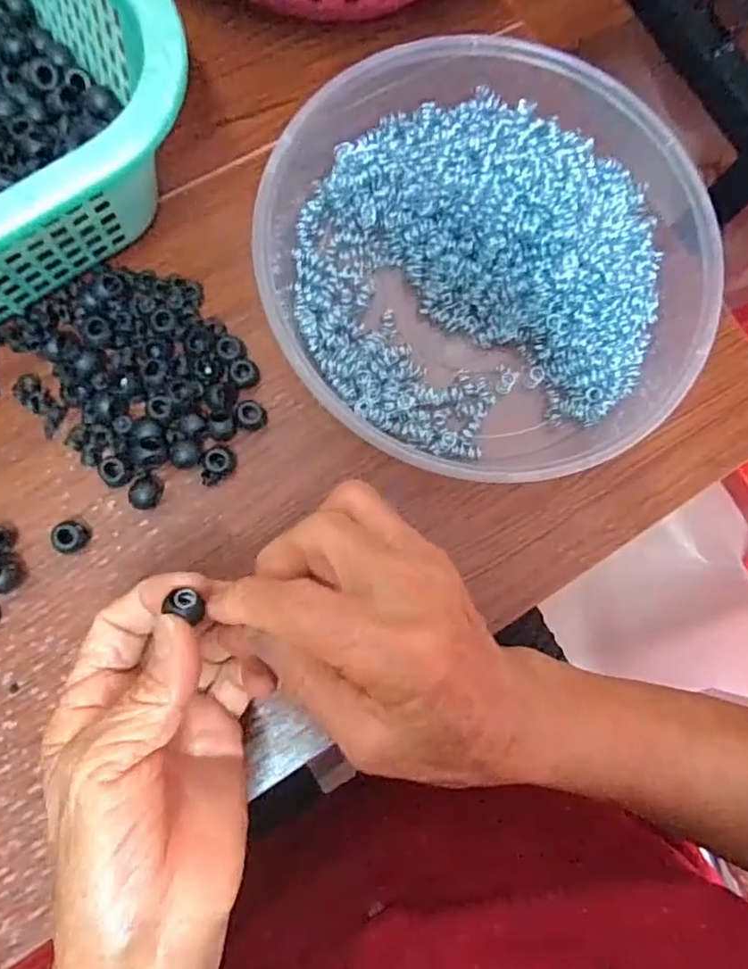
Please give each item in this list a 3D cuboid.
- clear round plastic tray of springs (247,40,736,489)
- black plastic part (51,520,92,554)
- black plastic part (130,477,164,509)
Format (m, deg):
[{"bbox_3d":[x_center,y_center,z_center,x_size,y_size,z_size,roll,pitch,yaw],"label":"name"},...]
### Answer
[{"bbox_3d":[0.056,-0.115,0.314,0.218,0.040,0.224,1,83,-5],"label":"clear round plastic tray of springs"},{"bbox_3d":[-0.144,0.025,0.292,0.015,0.008,0.015,1,83,-5],"label":"black plastic part"},{"bbox_3d":[-0.111,0.004,0.298,0.012,0.011,0.016,18,81,-3],"label":"black plastic part"}]

